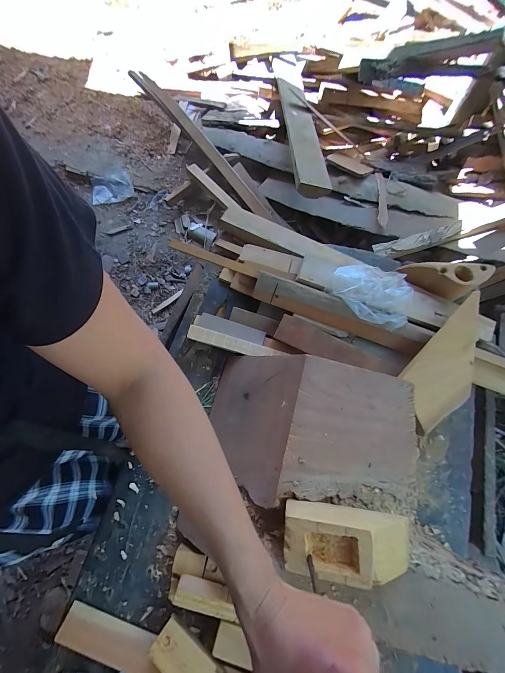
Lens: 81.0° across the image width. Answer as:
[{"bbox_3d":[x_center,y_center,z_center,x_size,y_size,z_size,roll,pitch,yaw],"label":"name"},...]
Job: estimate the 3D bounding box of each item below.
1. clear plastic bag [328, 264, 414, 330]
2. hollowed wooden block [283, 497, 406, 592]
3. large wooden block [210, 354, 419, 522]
[{"bbox_3d":[0.228,-0.085,0.562,0.154,0.042,0.111,23,72,7],"label":"clear plastic bag"},{"bbox_3d":[0.113,0.253,0.353,0.153,0.051,0.083,7,71,2],"label":"hollowed wooden block"},{"bbox_3d":[0.076,0.153,0.491,0.313,0.146,0.215,12,71,4],"label":"large wooden block"}]

